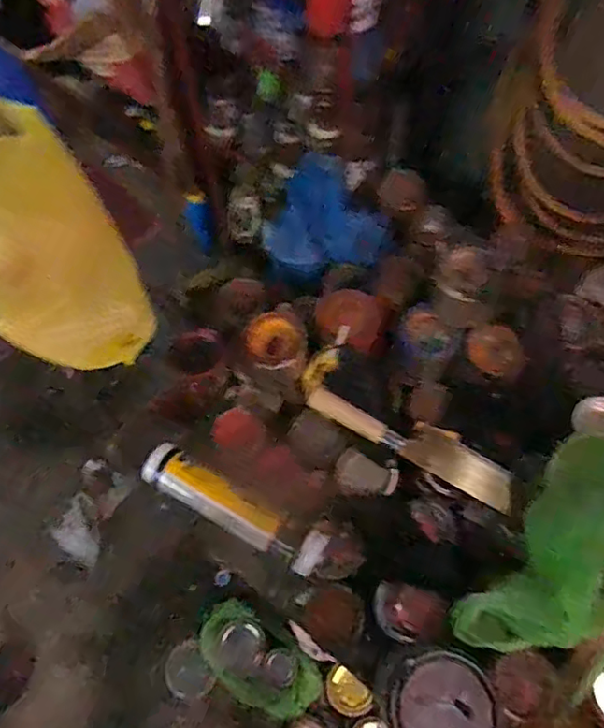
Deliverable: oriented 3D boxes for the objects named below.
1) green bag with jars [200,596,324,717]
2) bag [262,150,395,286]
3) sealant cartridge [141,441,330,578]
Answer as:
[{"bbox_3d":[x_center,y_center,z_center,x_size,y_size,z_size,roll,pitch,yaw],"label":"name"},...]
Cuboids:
[{"bbox_3d":[-0.096,0.635,1.193,0.272,0.063,0.147,34,70,17],"label":"green bag with jars"},{"bbox_3d":[0.037,-0.212,0.835,0.183,0.085,0.169,-6,64,-1],"label":"bag"},{"bbox_3d":[-0.076,0.157,0.619,0.215,0.048,0.047,27,68,14],"label":"sealant cartridge"}]

